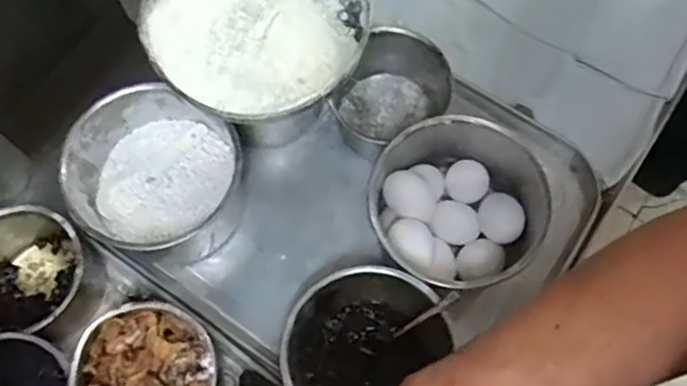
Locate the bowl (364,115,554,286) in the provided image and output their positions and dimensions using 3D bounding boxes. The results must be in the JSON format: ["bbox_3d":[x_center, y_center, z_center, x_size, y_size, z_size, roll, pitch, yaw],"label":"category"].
[{"bbox_3d":[0.107,0.015,0.594,0.165,0.111,0.139,0,70,1],"label":"bowl"}]

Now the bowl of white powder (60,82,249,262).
[{"bbox_3d":[-0.174,-0.016,0.599,0.146,0.105,0.140,0,70,1],"label":"bowl of white powder"}]

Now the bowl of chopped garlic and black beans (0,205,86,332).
[{"bbox_3d":[-0.286,0.075,0.567,0.116,0.096,0.107,0,70,1],"label":"bowl of chopped garlic and black beans"}]

